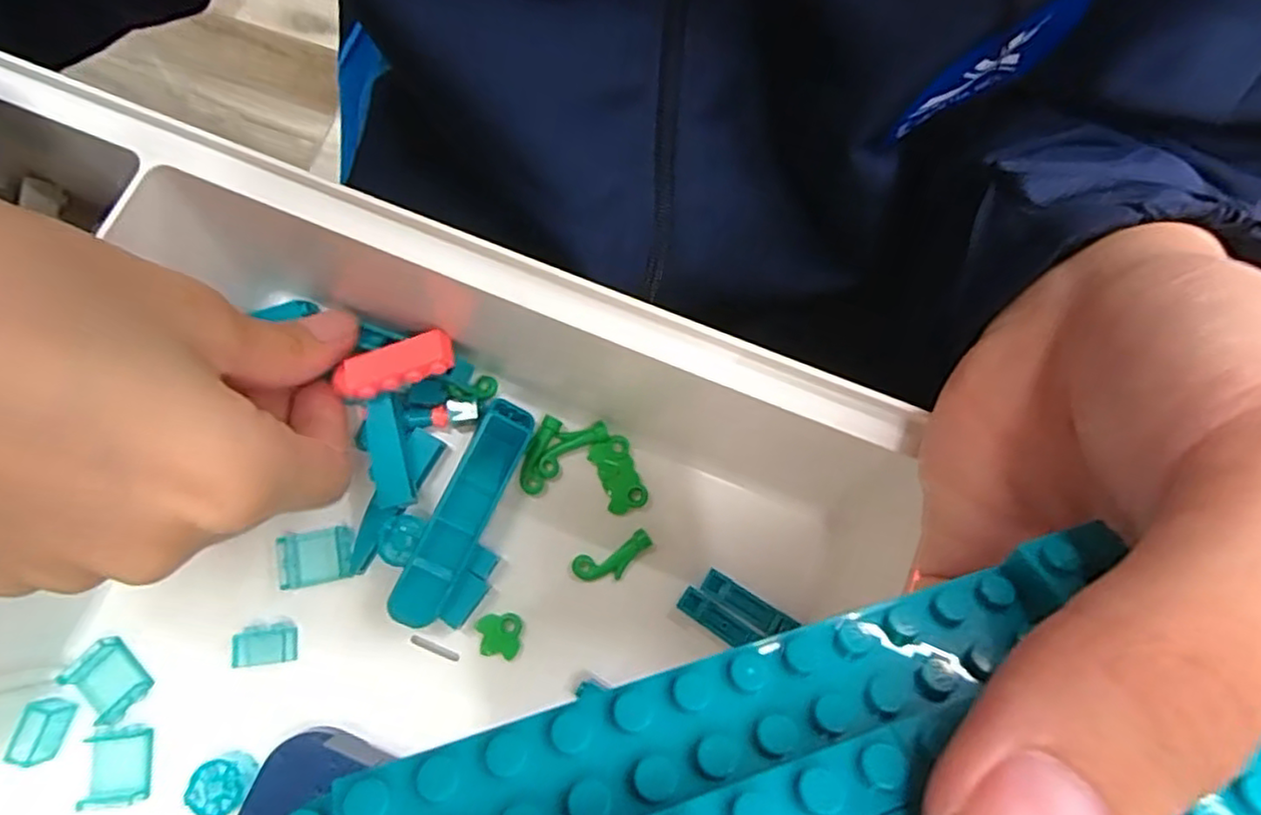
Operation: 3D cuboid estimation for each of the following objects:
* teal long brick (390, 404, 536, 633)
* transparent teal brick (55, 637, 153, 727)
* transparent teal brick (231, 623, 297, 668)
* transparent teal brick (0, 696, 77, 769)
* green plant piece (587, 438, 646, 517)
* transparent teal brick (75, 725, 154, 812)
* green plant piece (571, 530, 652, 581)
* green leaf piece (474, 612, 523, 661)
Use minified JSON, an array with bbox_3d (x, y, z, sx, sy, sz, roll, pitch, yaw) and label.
[{"bbox_3d":[-0.050,0.032,0.209,0.015,0.016,0.071,23,78,5],"label":"teal long brick"},{"bbox_3d":[-0.155,0.082,0.204,0.015,0.010,0.021,-38,80,-8],"label":"transparent teal brick"},{"bbox_3d":[-0.109,0.071,0.206,0.017,0.009,0.011,-4,77,-1],"label":"transparent teal brick"},{"bbox_3d":[-0.169,0.093,0.196,0.009,0.010,0.016,10,77,2],"label":"transparent teal brick"},{"bbox_3d":[-0.004,0.021,0.219,0.013,0.004,0.024,-20,78,-5],"label":"green plant piece"},{"bbox_3d":[-0.148,0.103,0.196,0.016,0.005,0.021,-3,77,-1],"label":"transparent teal brick"},{"bbox_3d":[-0.005,0.048,0.214,0.025,0.005,0.011,-21,78,-5],"label":"green plant piece"},{"bbox_3d":[-0.041,0.069,0.208,0.013,0.004,0.013,5,77,1],"label":"green leaf piece"}]

